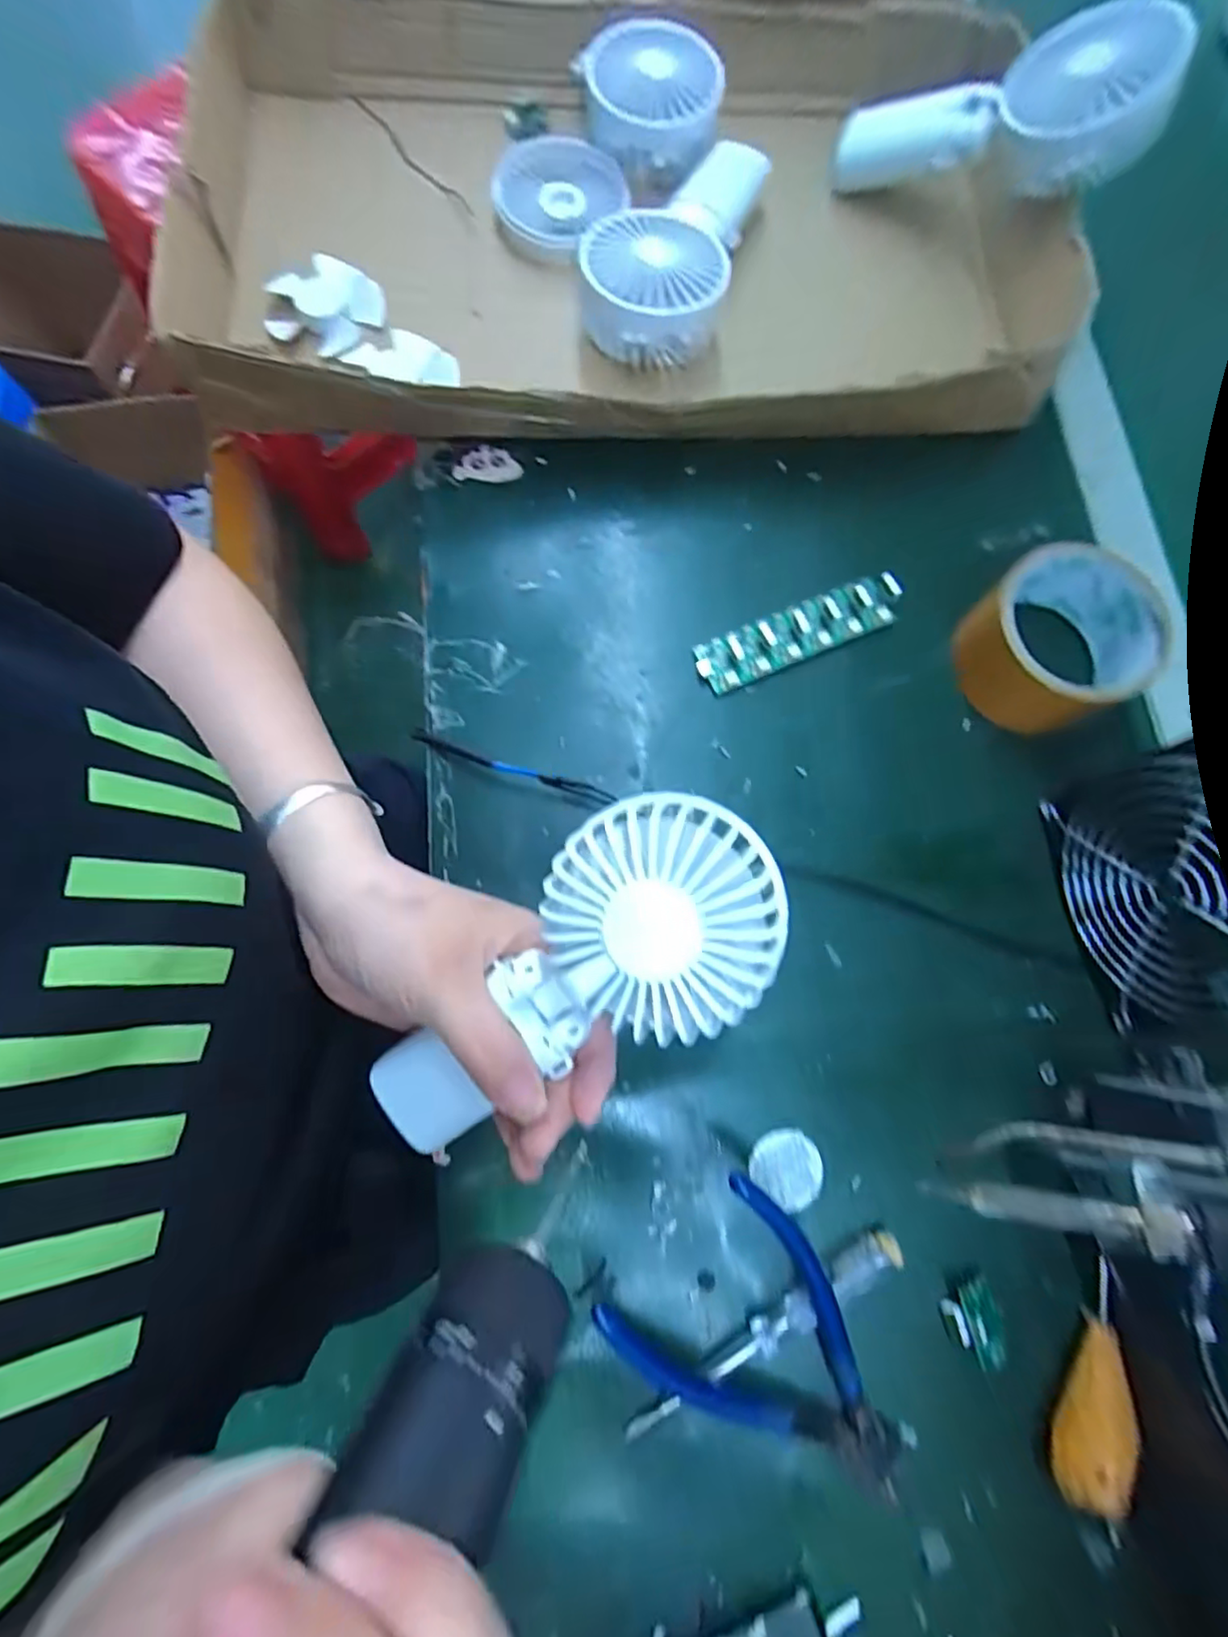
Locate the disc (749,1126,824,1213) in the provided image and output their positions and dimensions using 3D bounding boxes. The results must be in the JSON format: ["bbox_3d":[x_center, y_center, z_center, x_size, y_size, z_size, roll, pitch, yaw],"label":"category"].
[{"bbox_3d":[0.082,0.164,0.297,0.035,0.004,0.031,39,78,8],"label":"disc"}]

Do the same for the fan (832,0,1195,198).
[{"bbox_3d":[0.238,-0.438,0.398,0.190,0.057,0.074,17,75,27],"label":"fan"}]

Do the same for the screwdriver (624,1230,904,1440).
[{"bbox_3d":[0.066,0.225,0.279,0.138,0.013,0.019,-26,78,-7],"label":"screwdriver"}]

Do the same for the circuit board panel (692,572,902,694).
[{"bbox_3d":[0.105,-0.105,0.359,0.118,0.010,0.031,-21,85,-2],"label":"circuit board panel"}]

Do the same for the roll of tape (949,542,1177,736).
[{"bbox_3d":[0.240,-0.096,0.344,0.086,0.052,0.085,0,76,-1],"label":"roll of tape"}]

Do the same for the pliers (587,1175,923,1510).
[{"bbox_3d":[0.069,0.237,0.273,0.091,0.017,0.123,-41,81,-10],"label":"pliers"}]

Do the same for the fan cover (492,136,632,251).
[{"bbox_3d":[-0.040,-0.424,0.432,0.091,0.022,0.091,13,76,2],"label":"fan cover"}]

